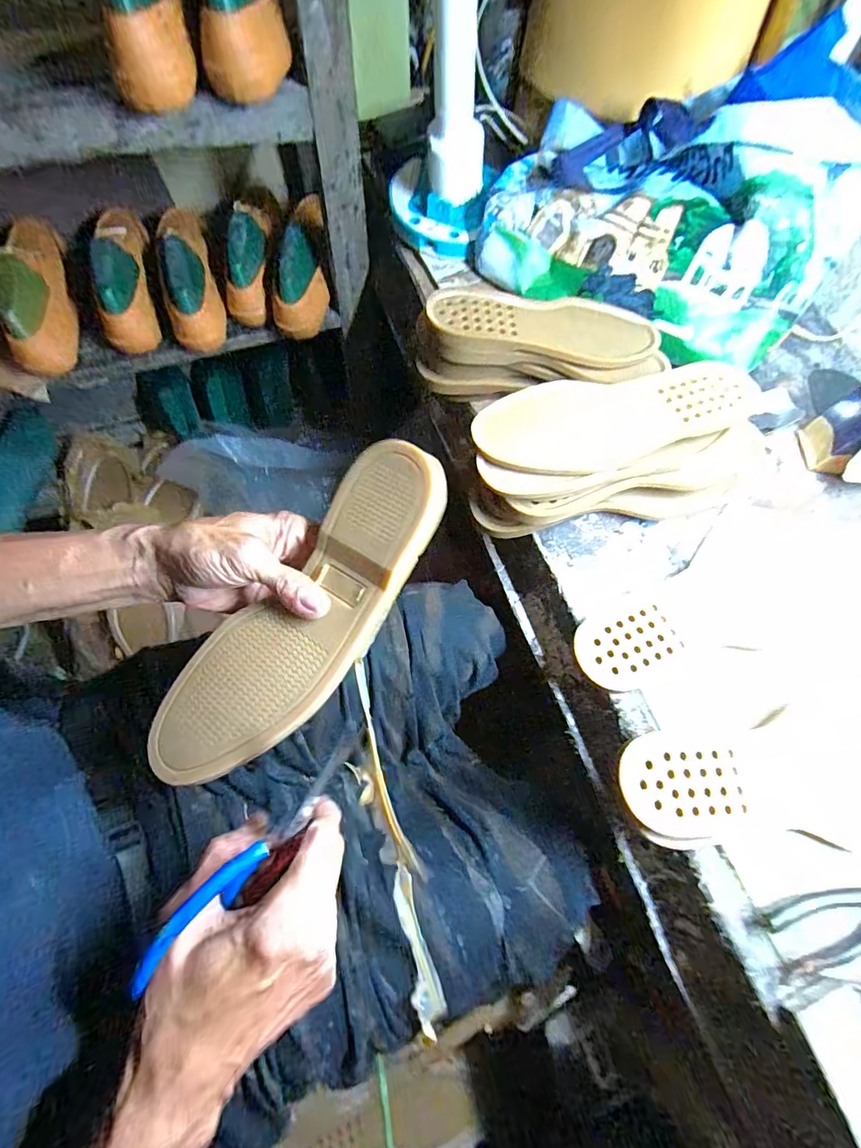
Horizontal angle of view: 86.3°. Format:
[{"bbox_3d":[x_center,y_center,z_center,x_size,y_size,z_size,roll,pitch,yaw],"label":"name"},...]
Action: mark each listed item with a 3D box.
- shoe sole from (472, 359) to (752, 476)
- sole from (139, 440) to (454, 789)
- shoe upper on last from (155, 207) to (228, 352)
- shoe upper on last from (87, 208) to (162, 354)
[{"bbox_3d":[0.192,-0.154,0.452,0.303,0.023,0.097,-13,69,-7],"label":"shoe sole"},{"bbox_3d":[-0.086,0.026,0.325,0.097,0.030,0.267,38,86,13],"label":"sole"},{"bbox_3d":[-0.374,-0.474,0.705,0.071,0.088,0.261,-15,70,-8],"label":"shoe upper on last"},{"bbox_3d":[-0.473,-0.477,0.701,0.069,0.081,0.261,-14,69,-7],"label":"shoe upper on last"}]

